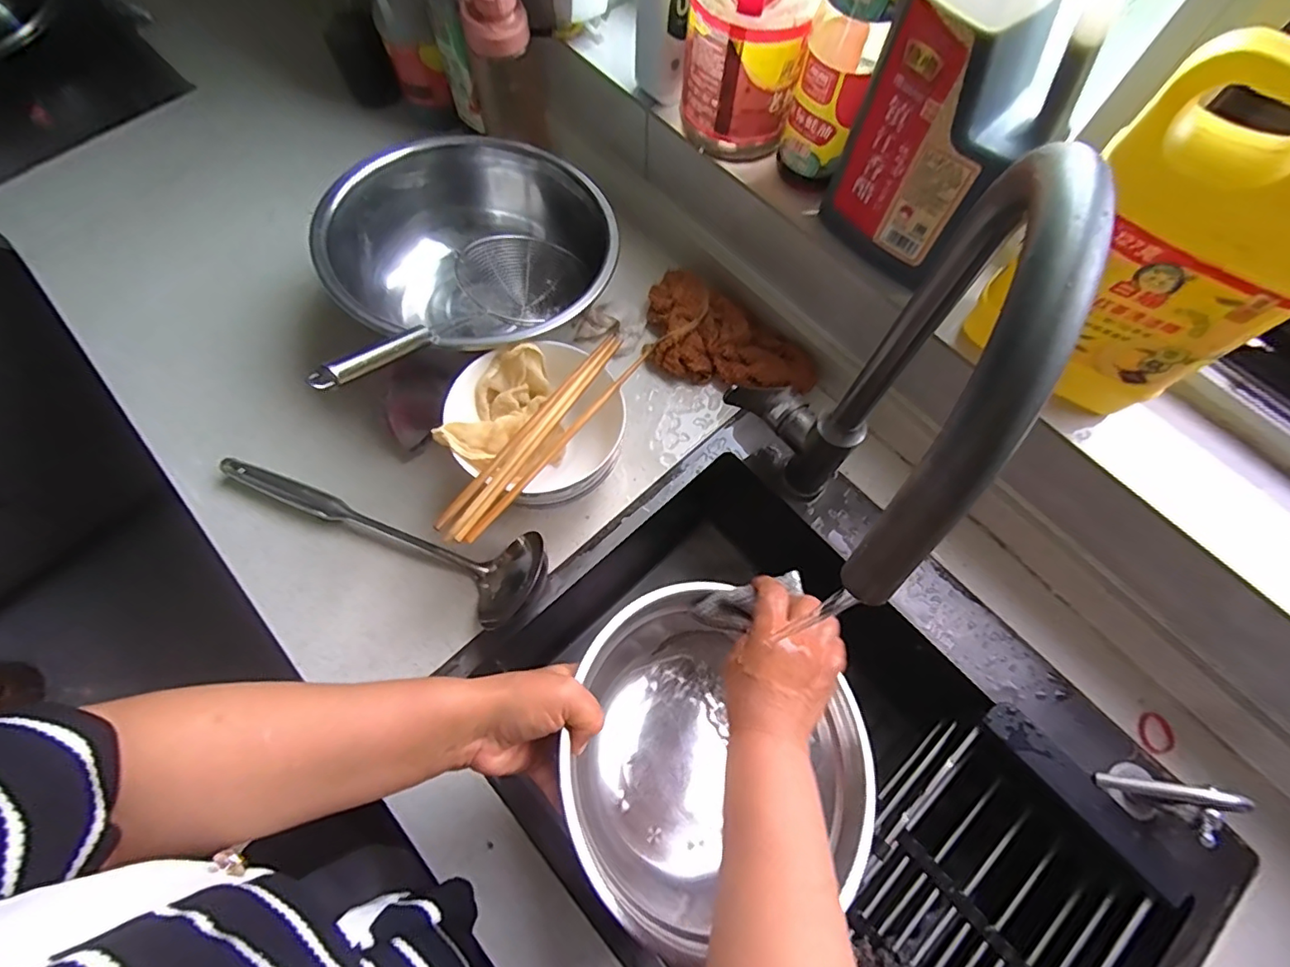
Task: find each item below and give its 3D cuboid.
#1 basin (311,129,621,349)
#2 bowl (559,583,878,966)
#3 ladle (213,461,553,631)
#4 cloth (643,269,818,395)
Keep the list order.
[{"bbox_3d":[-0.173,-0.232,0.582,0.274,0.130,0.225,34,73,11],"label":"basin"},{"bbox_3d":[0.054,0.215,0.445,0.246,0.095,0.246,10,58,-17],"label":"bowl"},{"bbox_3d":[-0.261,0.047,0.516,0.350,0.060,0.085,16,70,5],"label":"ladle"},{"bbox_3d":[0.076,-0.151,0.609,0.207,0.046,0.116,41,74,13],"label":"cloth"}]

